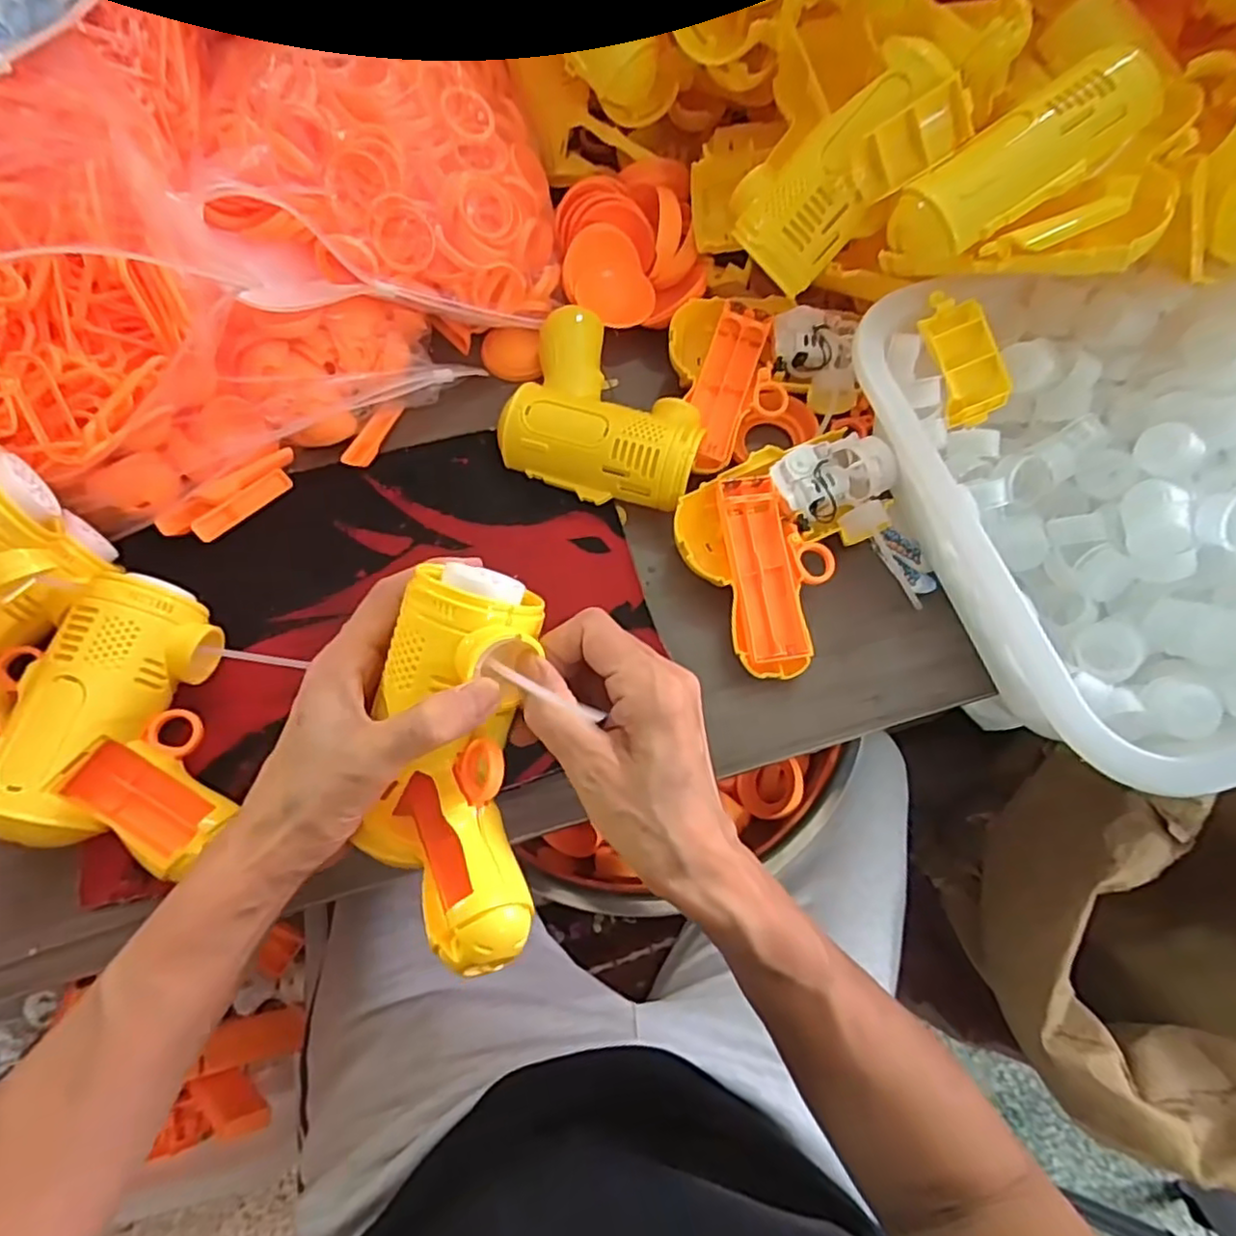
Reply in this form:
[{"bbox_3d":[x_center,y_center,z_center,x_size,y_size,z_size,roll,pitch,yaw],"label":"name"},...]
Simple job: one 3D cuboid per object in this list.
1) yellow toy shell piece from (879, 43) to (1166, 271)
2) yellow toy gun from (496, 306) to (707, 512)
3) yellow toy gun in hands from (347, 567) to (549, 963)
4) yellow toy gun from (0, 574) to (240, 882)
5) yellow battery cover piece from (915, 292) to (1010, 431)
[{"bbox_3d":[0.216,-0.244,0.360,0.144,0.032,0.052,-32,72,12],"label":"yellow toy shell piece"},{"bbox_3d":[-0.004,-0.139,0.432,0.123,0.037,0.120,16,70,4],"label":"yellow toy gun"},{"bbox_3d":[-0.069,0.053,0.276,0.070,0.052,0.155,0,80,-2],"label":"yellow toy gun in hands"},{"bbox_3d":[-0.251,0.050,0.340,0.095,0.050,0.140,1,69,-2],"label":"yellow toy gun"},{"bbox_3d":[0.198,-0.150,0.384,0.033,0.020,0.075,-23,96,-10],"label":"yellow battery cover piece"}]

